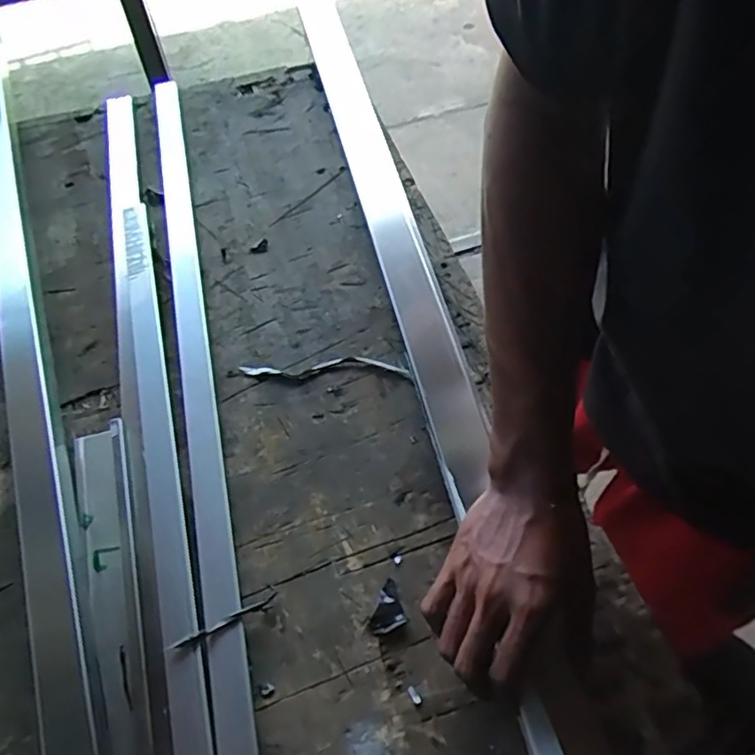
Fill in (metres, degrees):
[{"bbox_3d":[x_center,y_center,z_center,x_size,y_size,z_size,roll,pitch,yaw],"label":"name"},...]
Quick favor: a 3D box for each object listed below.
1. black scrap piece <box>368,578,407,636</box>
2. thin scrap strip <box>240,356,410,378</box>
[{"bbox_3d":[0.004,0.170,0.452,0.026,0.005,0.034,-16,59,-7],"label":"black scrap piece"},{"bbox_3d":[-0.049,-0.010,0.562,0.150,0.005,0.022,-4,58,0],"label":"thin scrap strip"}]

